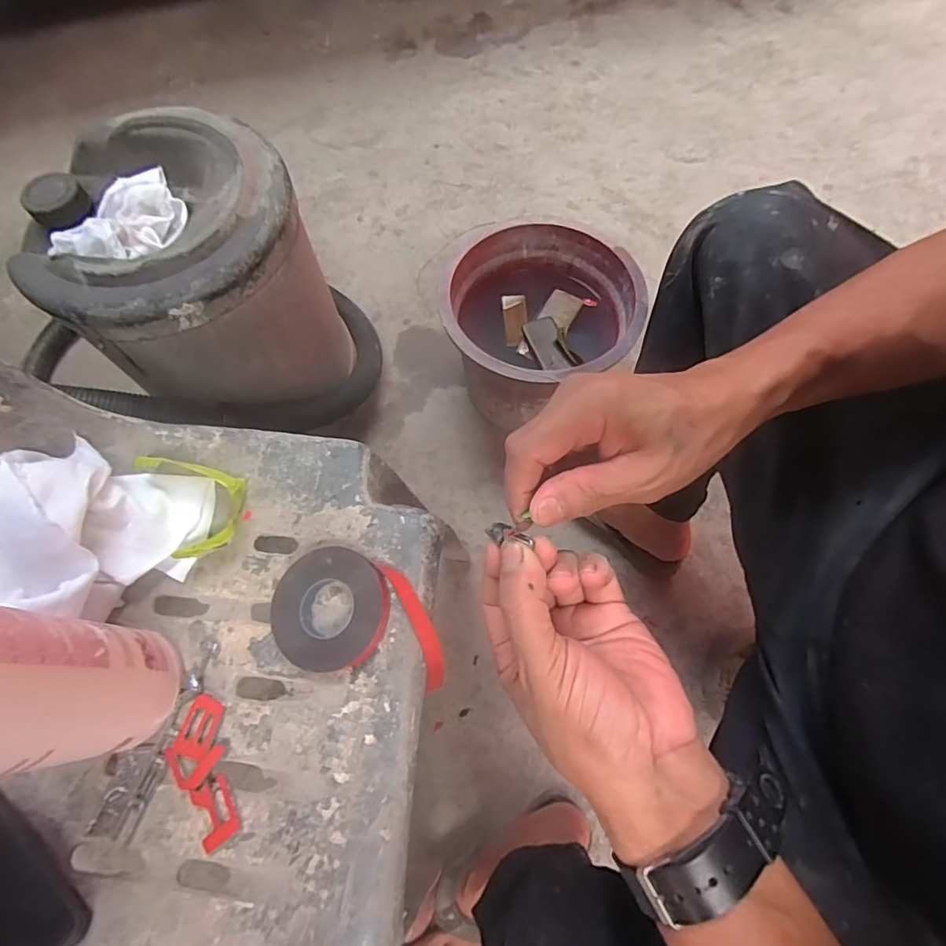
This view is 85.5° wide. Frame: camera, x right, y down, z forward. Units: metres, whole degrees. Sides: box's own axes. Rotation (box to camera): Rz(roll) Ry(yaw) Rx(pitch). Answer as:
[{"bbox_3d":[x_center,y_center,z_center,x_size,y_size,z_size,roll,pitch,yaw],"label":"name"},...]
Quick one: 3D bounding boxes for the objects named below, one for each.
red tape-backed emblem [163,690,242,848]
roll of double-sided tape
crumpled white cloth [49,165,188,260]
[{"bbox_3d":[-0.179,0.195,0.335,0.041,0.004,0.090,-24,60,-3],"label":"red tape-backed emblem"},{"bbox_3d":[-0.078,0.099,0.358,0.120,0.034,0.078,7,67,4],"label":"roll of double-sided tape"},{"bbox_3d":[-0.367,-0.267,0.534,0.140,0.034,0.089,-2,67,0],"label":"crumpled white cloth"}]

